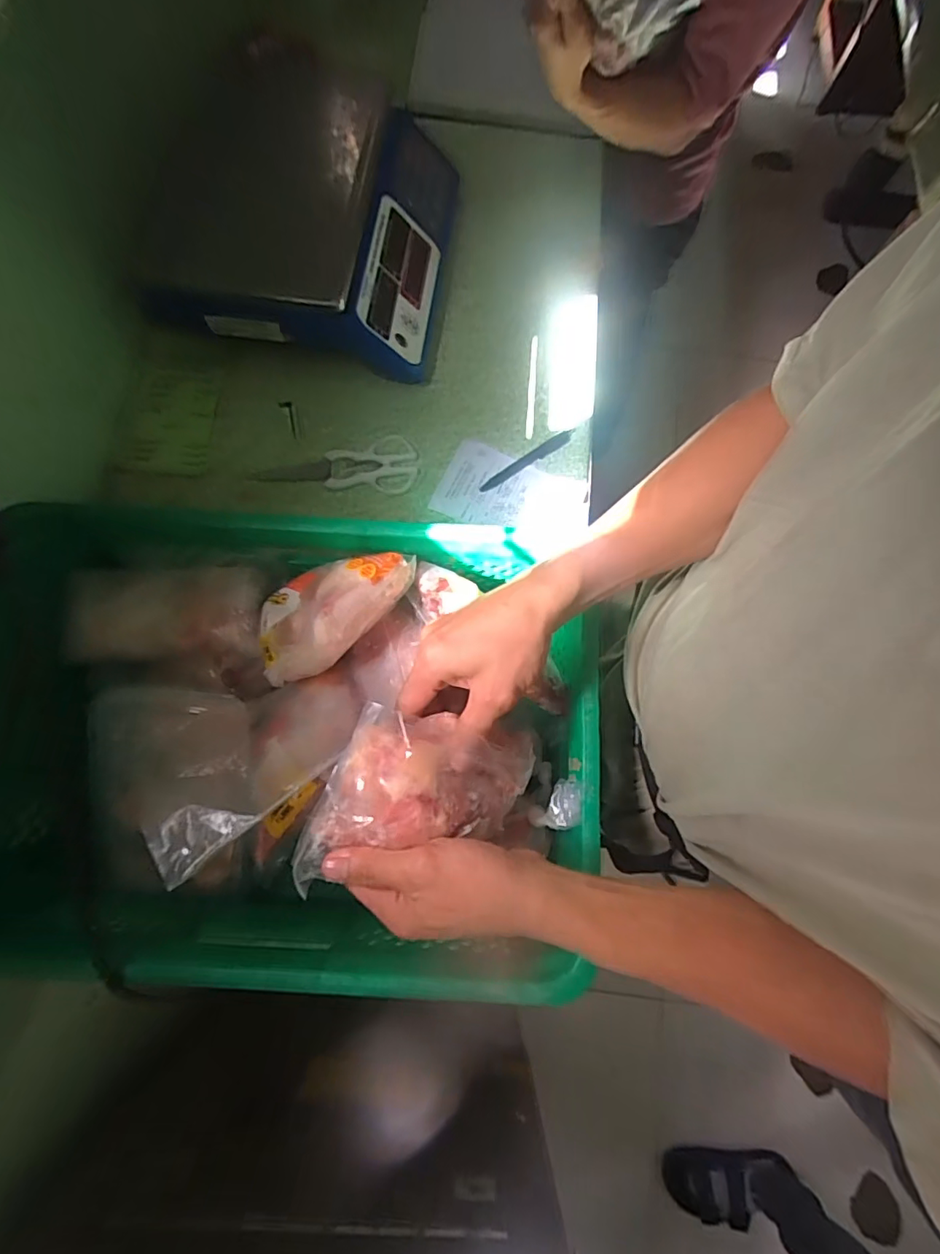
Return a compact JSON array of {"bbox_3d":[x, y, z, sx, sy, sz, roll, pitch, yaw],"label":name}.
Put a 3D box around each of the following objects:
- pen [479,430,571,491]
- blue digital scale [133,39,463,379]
[{"bbox_3d":[0.069,-0.203,0.651,0.131,0.005,0.015,-34,80,-8],"label":"pen"},{"bbox_3d":[-0.195,-0.487,0.652,0.322,0.127,0.310,7,77,1],"label":"blue digital scale"}]

